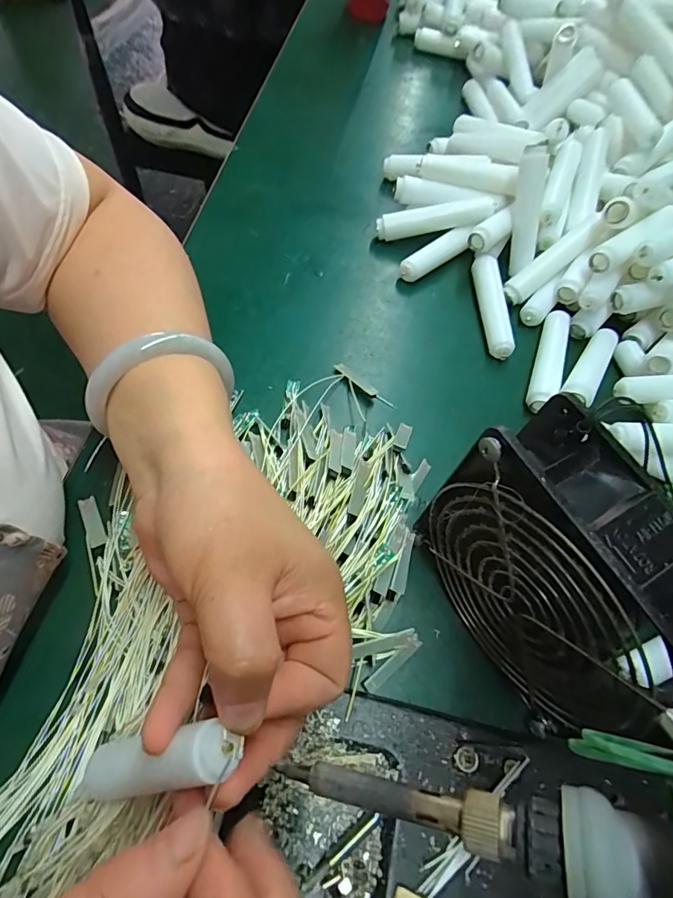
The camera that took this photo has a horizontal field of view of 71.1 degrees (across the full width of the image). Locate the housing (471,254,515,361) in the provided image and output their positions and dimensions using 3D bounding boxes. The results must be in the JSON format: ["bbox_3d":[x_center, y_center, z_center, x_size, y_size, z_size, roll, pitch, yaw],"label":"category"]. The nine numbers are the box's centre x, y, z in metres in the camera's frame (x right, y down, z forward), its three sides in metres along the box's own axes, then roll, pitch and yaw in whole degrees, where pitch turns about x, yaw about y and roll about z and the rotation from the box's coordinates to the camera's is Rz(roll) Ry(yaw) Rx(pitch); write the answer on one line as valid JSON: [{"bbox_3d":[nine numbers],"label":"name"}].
[{"bbox_3d":[0.118,-0.109,0.355,0.018,0.017,0.087,2,62,-4],"label":"housing"}]

